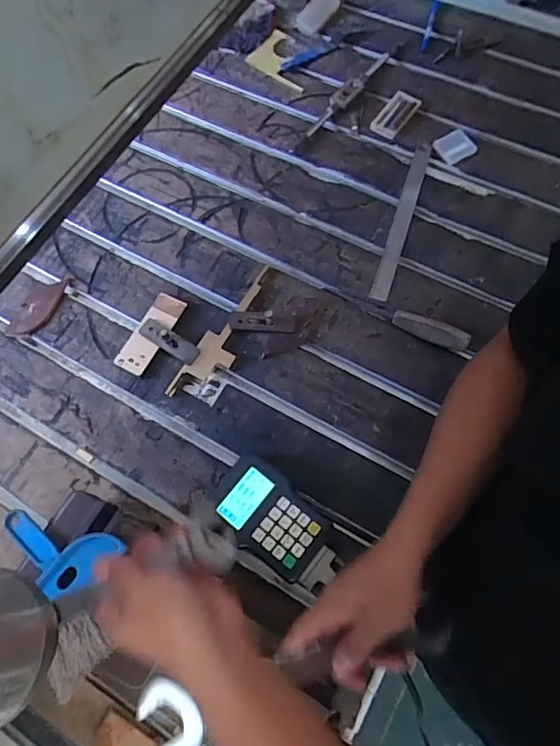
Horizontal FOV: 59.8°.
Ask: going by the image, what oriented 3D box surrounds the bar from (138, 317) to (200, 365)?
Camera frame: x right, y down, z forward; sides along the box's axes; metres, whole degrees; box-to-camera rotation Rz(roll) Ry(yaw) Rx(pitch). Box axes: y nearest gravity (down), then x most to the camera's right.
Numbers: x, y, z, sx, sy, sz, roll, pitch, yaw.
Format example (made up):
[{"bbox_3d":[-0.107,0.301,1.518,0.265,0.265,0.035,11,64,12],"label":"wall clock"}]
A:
[{"bbox_3d":[-0.165,-0.050,0.716,0.101,0.031,0.031,31,73,14],"label":"bar"}]

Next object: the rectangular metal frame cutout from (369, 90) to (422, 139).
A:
[{"bbox_3d":[0.207,-0.462,0.870,0.051,0.012,0.104,33,74,14],"label":"rectangular metal frame cutout"}]

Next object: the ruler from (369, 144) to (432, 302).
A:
[{"bbox_3d":[0.201,-0.253,0.795,0.029,0.006,0.315,16,70,13],"label":"ruler"}]

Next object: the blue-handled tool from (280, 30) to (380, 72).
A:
[{"bbox_3d":[0.093,-0.628,0.940,0.213,0.016,0.033,-31,70,-9],"label":"blue-handled tool"}]

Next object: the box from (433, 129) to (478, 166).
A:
[{"bbox_3d":[0.301,-0.389,0.835,0.062,0.009,0.055,-30,70,-9],"label":"box"}]

